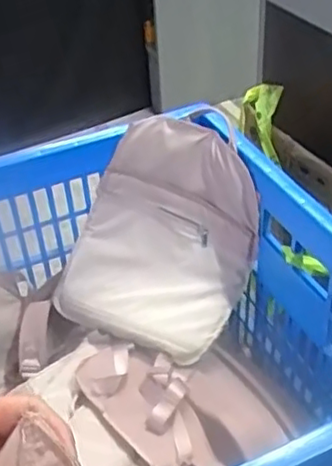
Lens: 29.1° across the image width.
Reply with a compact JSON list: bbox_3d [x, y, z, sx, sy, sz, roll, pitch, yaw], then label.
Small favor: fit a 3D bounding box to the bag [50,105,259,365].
[{"bbox_3d":[-0.005,0.003,1.008,0.282,0.360,0.103,22,7,15],"label":"bag"}]

